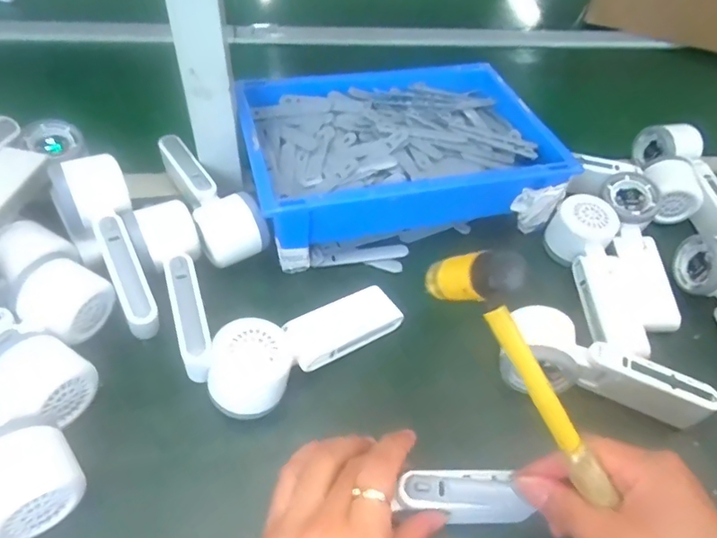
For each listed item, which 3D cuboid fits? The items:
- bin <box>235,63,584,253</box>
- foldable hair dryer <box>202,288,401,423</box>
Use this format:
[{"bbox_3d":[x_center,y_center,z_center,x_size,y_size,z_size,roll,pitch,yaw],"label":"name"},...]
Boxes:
[{"bbox_3d":[0.035,-0.126,0.555,0.306,0.084,0.230,-9,52,-14],"label":"bin"},{"bbox_3d":[-0.040,0.053,0.413,0.164,0.051,0.059,-33,60,-29],"label":"foldable hair dryer"}]

